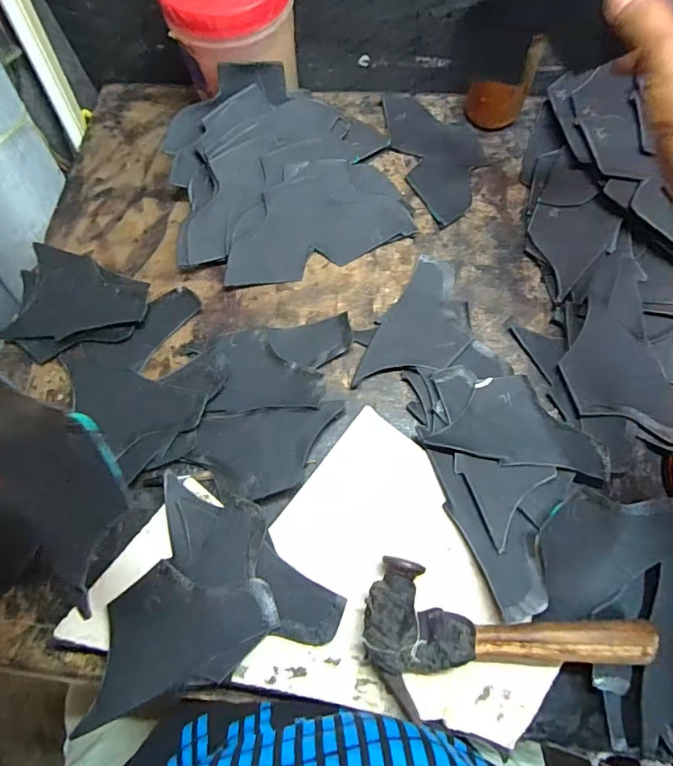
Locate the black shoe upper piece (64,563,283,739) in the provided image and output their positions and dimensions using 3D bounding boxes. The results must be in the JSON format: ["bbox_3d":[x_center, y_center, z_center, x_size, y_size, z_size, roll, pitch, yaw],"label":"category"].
[{"bbox_3d":[-0.118,0.172,0.330,0.139,0.006,0.076,-29,70,-8],"label":"black shoe upper piece"}]

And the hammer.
[{"bbox_3d":[0.111,0.182,0.311,0.192,0.037,0.092,10,69,7],"label":"hammer"}]

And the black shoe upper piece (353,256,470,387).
[{"bbox_3d":[0.082,-0.050,0.433,0.074,0.010,0.140,27,72,12],"label":"black shoe upper piece"}]

